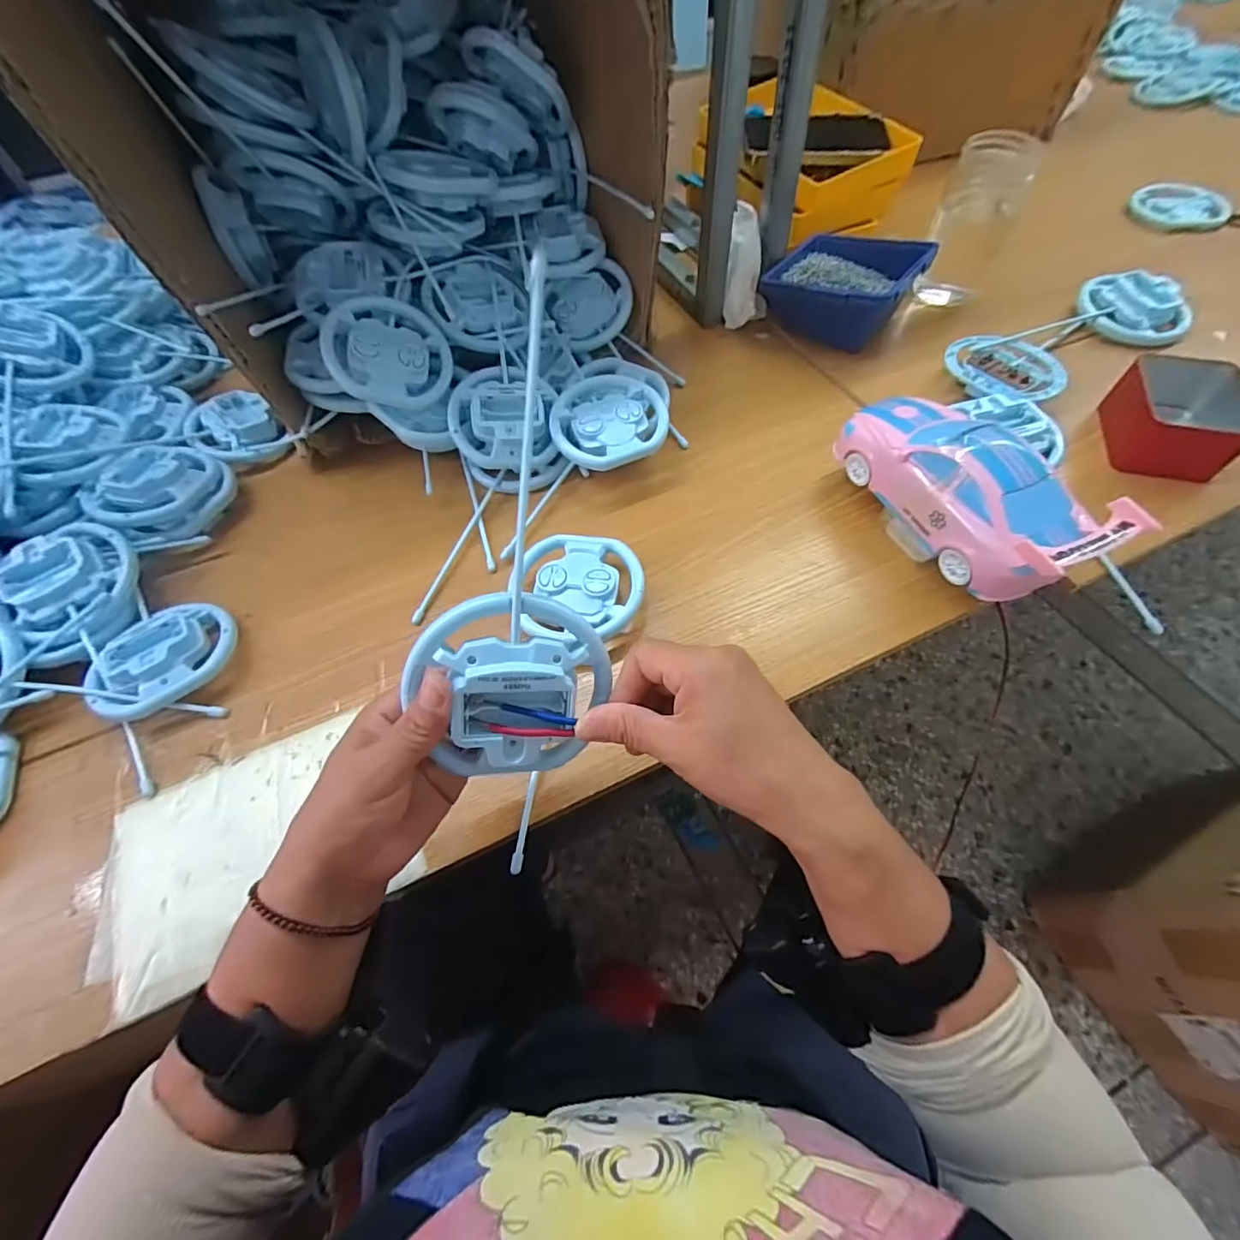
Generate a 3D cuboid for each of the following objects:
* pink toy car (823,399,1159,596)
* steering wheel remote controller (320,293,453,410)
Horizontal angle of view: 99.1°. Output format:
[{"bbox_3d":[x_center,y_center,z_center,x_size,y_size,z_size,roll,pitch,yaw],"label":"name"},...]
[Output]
[{"bbox_3d":[0.249,-0.098,0.390,0.085,0.077,0.196,-28,61,-12],"label":"pink toy car"},{"bbox_3d":[-0.205,-0.242,0.471,0.103,0.021,0.095,3,83,-30],"label":"steering wheel remote controller"}]

